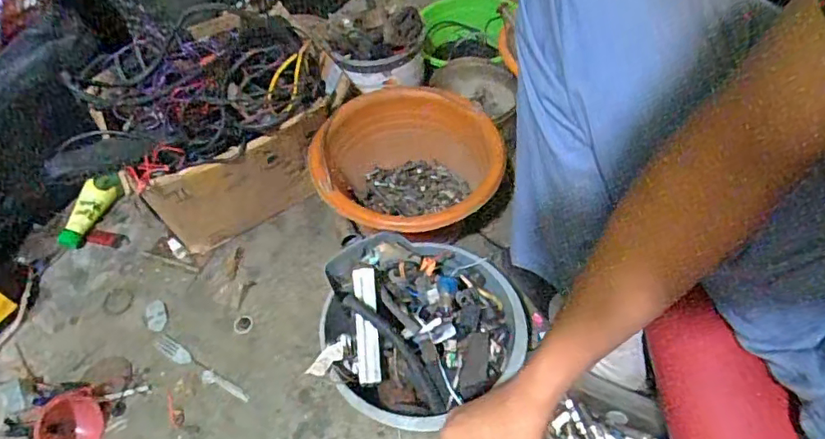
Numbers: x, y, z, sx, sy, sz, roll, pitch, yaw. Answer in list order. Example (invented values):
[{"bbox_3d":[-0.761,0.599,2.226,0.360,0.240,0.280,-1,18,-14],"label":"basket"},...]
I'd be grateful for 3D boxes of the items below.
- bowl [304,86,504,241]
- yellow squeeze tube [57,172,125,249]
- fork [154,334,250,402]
[{"bbox_3d":[0.004,-0.065,0.773,0.243,0.120,0.247,-3,53,3],"label":"bowl"},{"bbox_3d":[-0.524,-0.006,0.869,0.045,0.028,0.111,32,75,-16],"label":"yellow squeeze tube"},{"bbox_3d":[-0.287,0.200,0.731,0.166,0.009,0.021,25,60,22],"label":"fork"}]

